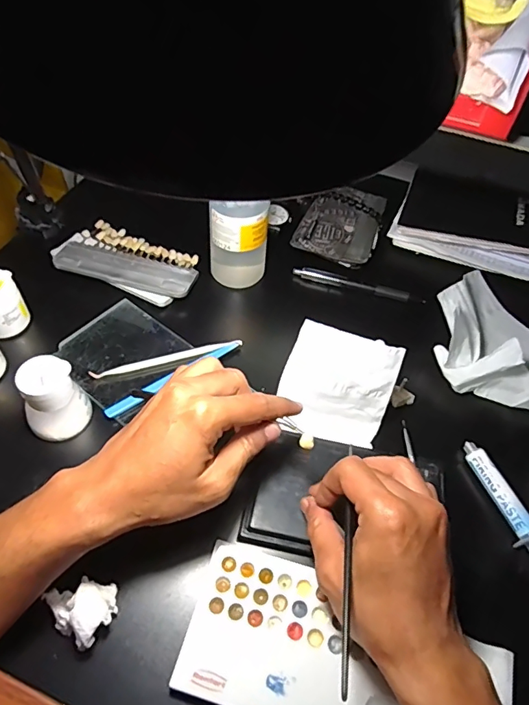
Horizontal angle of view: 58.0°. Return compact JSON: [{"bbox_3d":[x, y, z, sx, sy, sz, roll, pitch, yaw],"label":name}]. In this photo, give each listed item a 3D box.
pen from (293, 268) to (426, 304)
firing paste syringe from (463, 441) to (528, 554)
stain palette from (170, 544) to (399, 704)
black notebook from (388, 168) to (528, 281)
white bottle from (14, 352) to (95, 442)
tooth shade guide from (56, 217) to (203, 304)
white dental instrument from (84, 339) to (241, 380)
[{"bbox_3d":[0.105,-0.077,0.537,0.144,0.012,0.016,15,54,7],"label":"pen"},{"bbox_3d":[0.202,0.135,0.370,0.021,0.013,0.148,-17,56,-16],"label":"firing paste syringe"},{"bbox_3d":[0.024,0.191,0.314,0.145,0.008,0.093,14,55,8],"label":"stain palette"},{"bbox_3d":[0.277,-0.165,0.587,0.209,0.034,0.150,22,55,12],"label":"black notebook"},{"bbox_3d":[-0.172,0.039,0.388,0.038,0.064,0.044,19,54,10],"label":"white bottle"},{"bbox_3d":[-0.149,-0.102,0.521,0.156,0.014,0.085,21,55,11],"label":"tooth shade guide"},{"bbox_3d":[-0.091,0.006,0.454,0.141,0.006,0.011,-12,55,-13],"label":"white dental instrument"}]

